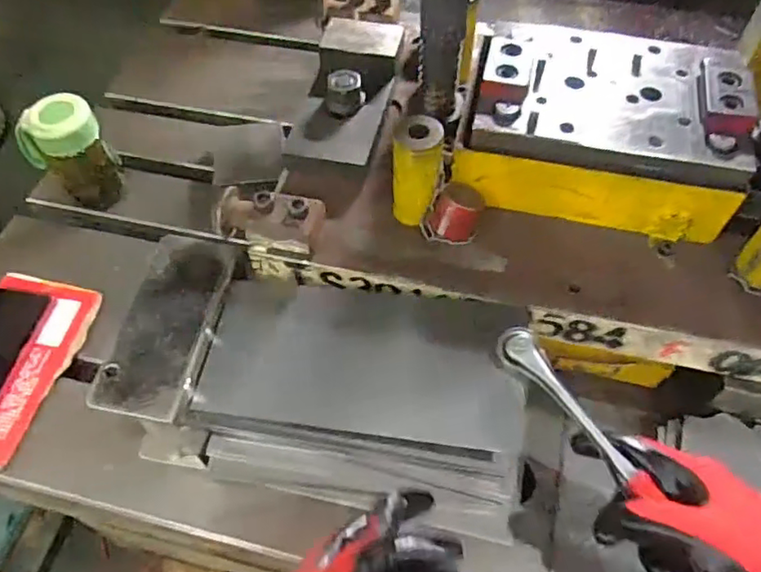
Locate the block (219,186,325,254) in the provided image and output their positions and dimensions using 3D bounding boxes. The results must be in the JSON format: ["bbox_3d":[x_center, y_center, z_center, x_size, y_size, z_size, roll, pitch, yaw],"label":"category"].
[{"bbox_3d":[-0.096,-0.057,0.522,0.090,0.044,0.046,9,56,7],"label":"block"}]

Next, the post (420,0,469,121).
[{"bbox_3d":[0.052,-0.207,0.512,0.038,0.141,0.032,3,56,3],"label":"post"}]

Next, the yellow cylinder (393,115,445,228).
[{"bbox_3d":[0.031,-0.095,0.510,0.039,0.086,0.041,0,56,0],"label":"yellow cylinder"}]

